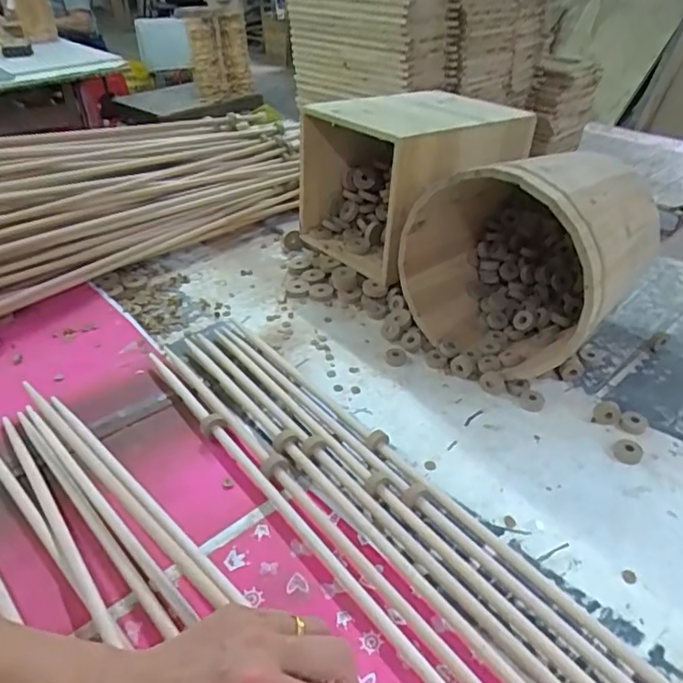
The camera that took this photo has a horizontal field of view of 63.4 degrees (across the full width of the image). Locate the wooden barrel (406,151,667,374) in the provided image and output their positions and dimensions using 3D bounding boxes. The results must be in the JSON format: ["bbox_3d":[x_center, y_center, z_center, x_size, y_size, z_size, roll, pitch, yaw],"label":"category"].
[{"bbox_3d":[0.221,-0.103,0.658,0.228,0.225,0.226,26,44,33],"label":"wooden barrel"}]

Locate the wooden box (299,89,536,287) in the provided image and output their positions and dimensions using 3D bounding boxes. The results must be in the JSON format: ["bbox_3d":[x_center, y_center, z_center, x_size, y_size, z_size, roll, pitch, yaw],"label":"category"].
[{"bbox_3d":[0.110,-0.251,0.831,0.309,0.196,0.218,-28,43,-32],"label":"wooden box"}]

